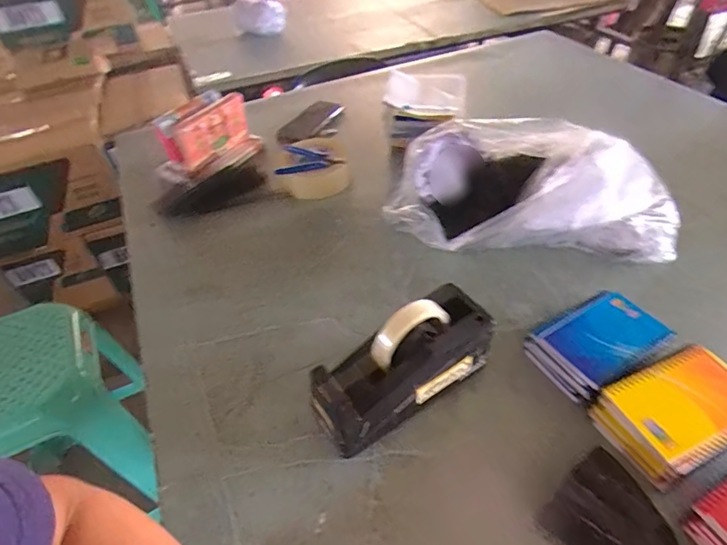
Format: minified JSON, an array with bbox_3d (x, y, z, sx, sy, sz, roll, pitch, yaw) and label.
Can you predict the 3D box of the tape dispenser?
[{"bbox_3d":[0.045,0.097,0.488,0.197,0.125,0.080,-31,51,-23],"label":"tape dispenser"}]

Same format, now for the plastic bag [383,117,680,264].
[{"bbox_3d":[0.259,-0.143,0.708,0.426,0.142,0.236,1,46,6],"label":"plastic bag"}]

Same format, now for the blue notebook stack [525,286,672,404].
[{"bbox_3d":[0.273,0.087,0.540,0.142,0.043,0.098,-22,48,-16],"label":"blue notebook stack"}]

